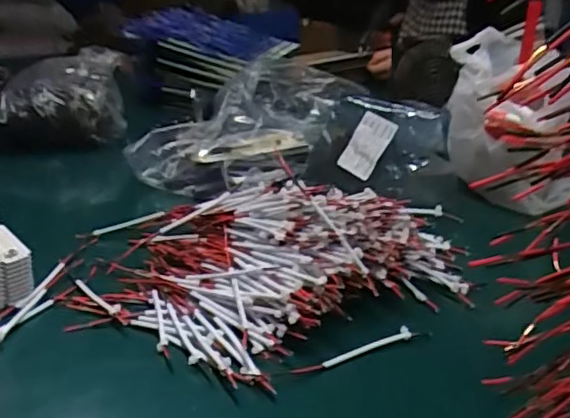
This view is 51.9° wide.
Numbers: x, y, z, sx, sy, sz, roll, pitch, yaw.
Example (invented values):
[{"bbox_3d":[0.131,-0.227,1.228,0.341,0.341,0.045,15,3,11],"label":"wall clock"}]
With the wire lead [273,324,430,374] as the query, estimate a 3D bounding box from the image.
[{"bbox_3d":[0.053,0.105,0.435,0.129,0.007,0.008,-11,25,-23],"label":"wire lead"}]

